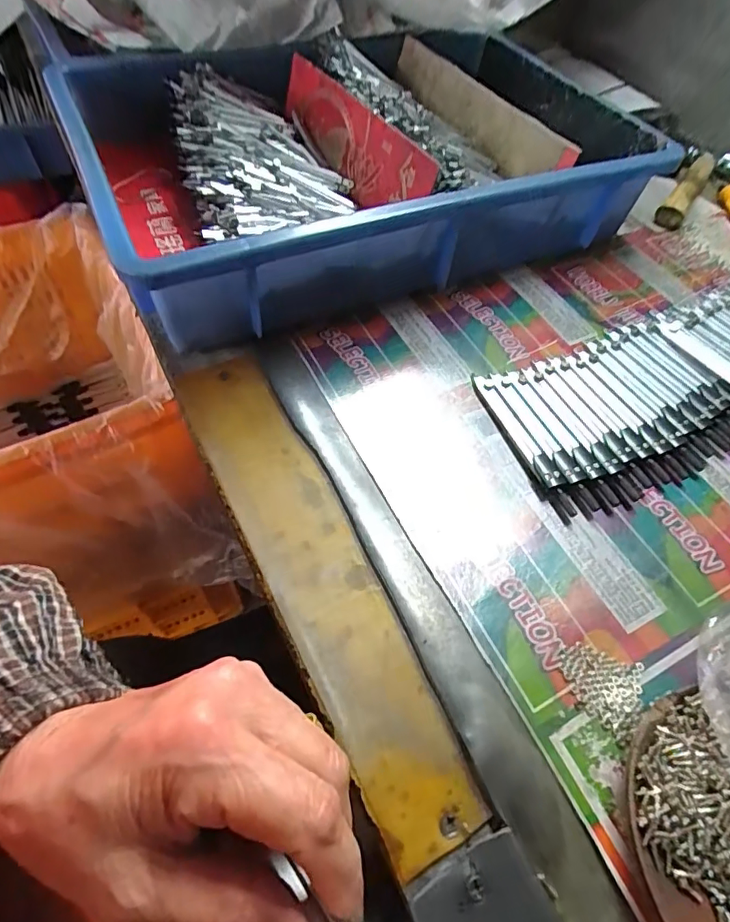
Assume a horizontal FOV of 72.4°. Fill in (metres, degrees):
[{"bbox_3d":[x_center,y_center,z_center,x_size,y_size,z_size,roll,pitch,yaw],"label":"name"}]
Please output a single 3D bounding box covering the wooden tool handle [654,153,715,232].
[{"bbox_3d":[0.324,-0.271,0.497,0.023,0.018,0.146,33,61,17],"label":"wooden tool handle"}]

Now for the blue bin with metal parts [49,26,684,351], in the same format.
[{"bbox_3d":[-0.013,-0.281,0.437,0.400,0.087,0.349,-21,60,-18],"label":"blue bin with metal parts"}]

